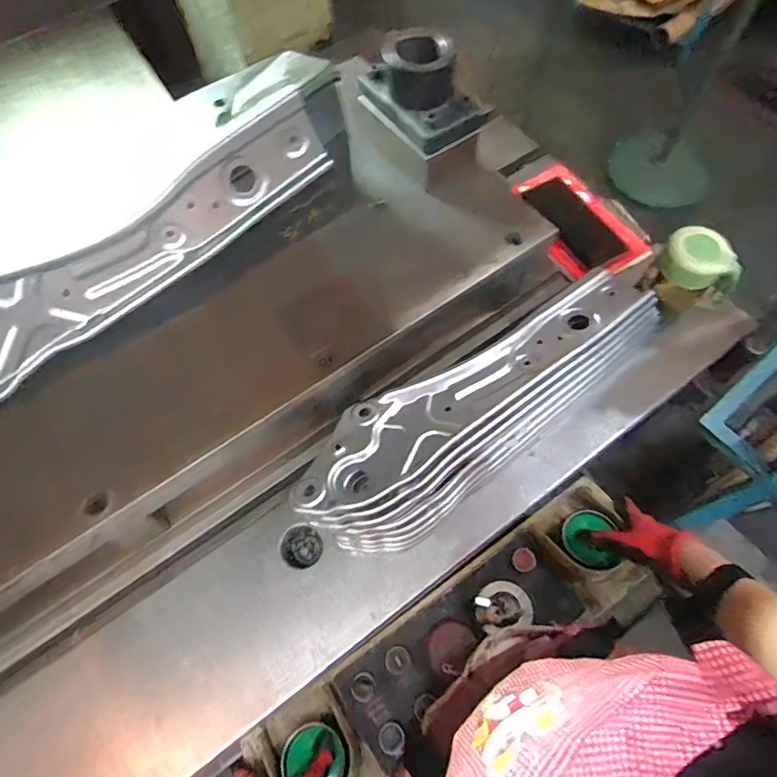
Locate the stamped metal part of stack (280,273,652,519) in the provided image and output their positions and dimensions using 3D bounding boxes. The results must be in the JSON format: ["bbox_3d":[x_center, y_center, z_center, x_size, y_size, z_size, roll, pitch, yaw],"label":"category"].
[{"bbox_3d":[0.093,-0.012,0.530,0.432,0.029,0.092,-34,68,-13],"label":"stamped metal part of stack"}]

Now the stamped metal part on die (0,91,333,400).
[{"bbox_3d":[-0.240,-0.112,0.444,0.421,0.099,0.034,-33,68,-13],"label":"stamped metal part on die"}]

